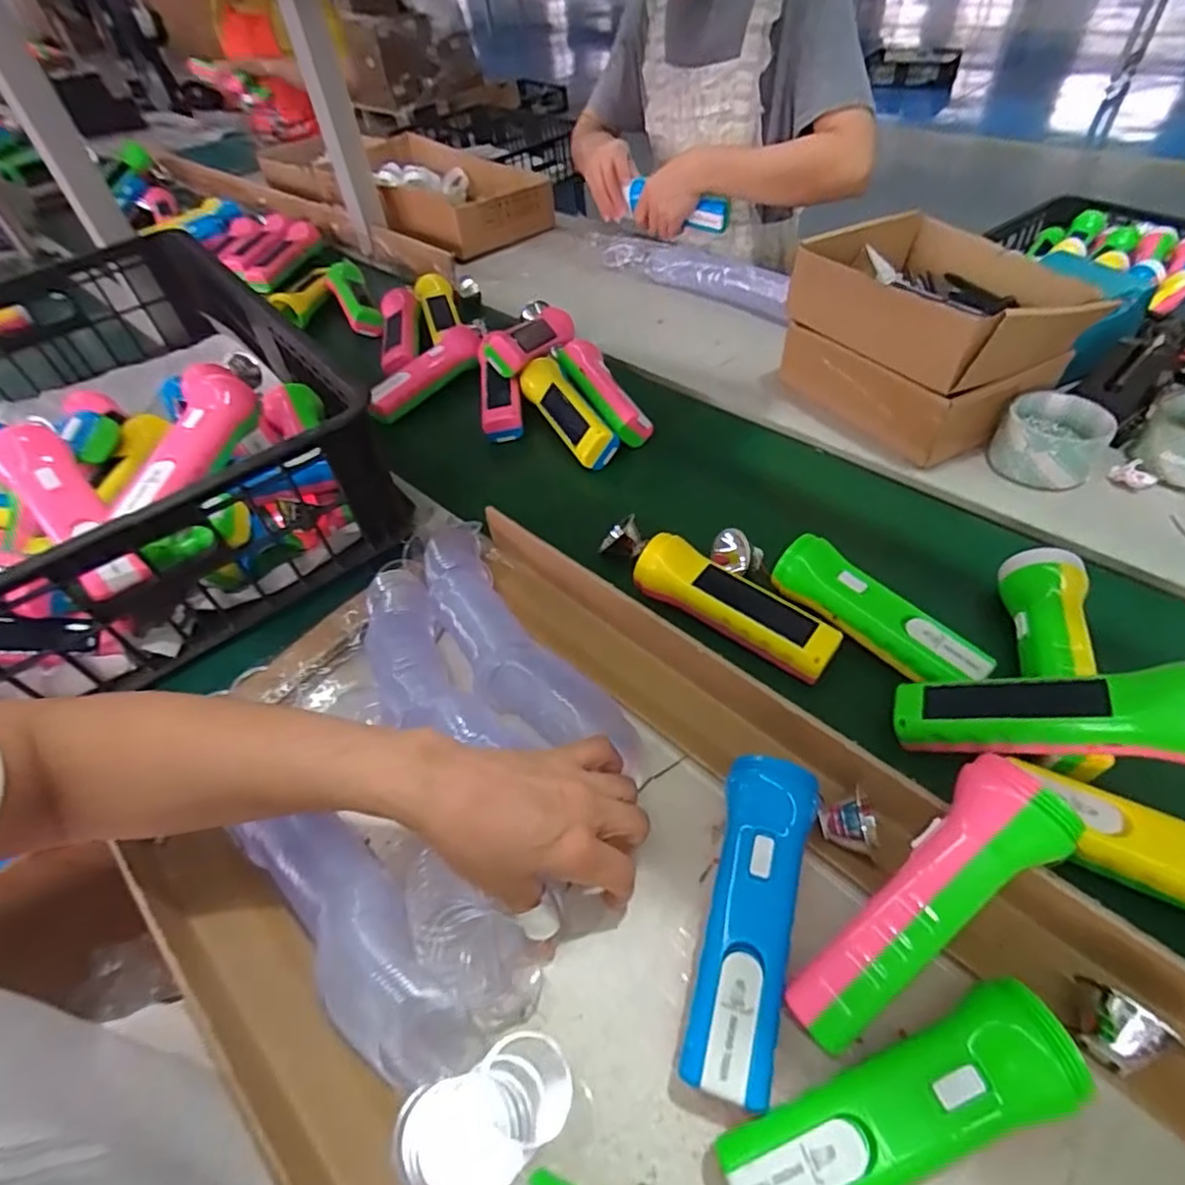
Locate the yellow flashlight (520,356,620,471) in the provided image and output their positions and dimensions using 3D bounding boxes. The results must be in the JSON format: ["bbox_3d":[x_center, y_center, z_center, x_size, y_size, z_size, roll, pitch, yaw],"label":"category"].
[{"bbox_3d":[-0.027,-0.190,0.659,0.045,0.040,0.154,-24,50,-15],"label":"yellow flashlight"}]

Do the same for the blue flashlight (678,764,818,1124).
[{"bbox_3d":[0.083,0.170,0.328,0.046,0.055,0.154,10,50,15],"label":"blue flashlight"}]

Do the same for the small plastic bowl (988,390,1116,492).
[{"bbox_3d":[0.419,-0.139,0.572,0.081,0.052,0.089,33,59,31],"label":"small plastic bowl"}]

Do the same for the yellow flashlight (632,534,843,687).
[{"bbox_3d":[0.105,0.007,0.468,0.153,0.039,0.045,28,56,27],"label":"yellow flashlight"}]

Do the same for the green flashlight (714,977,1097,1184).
[{"bbox_3d":[0.132,0.229,0.277,0.156,0.046,0.046,-17,48,-9],"label":"green flashlight"}]

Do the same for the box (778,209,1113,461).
[{"bbox_3d":[0.343,-0.263,0.629,0.205,0.139,0.229,-27,51,-17],"label":"box"}]

